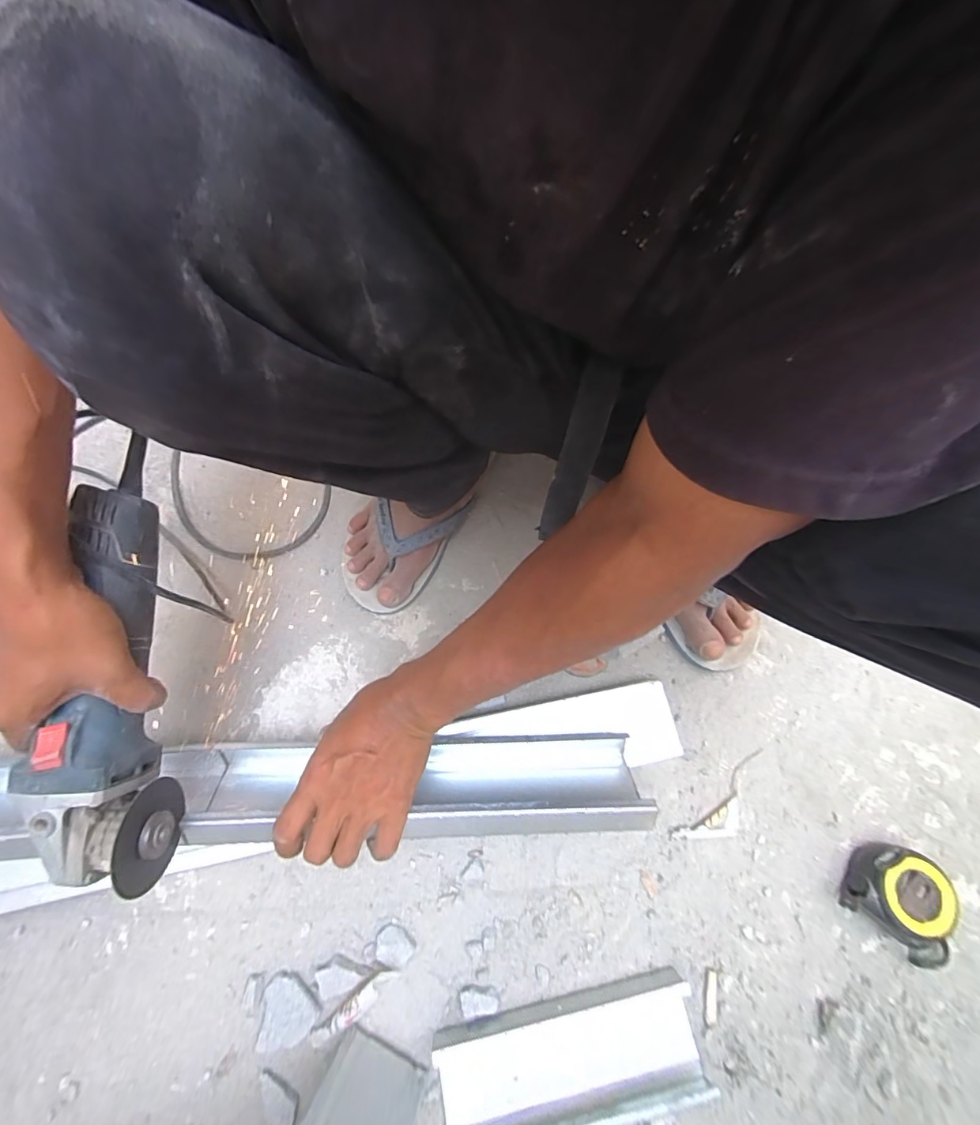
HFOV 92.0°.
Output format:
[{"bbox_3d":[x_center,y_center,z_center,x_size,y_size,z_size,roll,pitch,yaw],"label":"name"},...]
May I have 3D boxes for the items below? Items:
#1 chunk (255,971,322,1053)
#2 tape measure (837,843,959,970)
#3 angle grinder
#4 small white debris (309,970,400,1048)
[{"bbox_3d":[-0.177,0.385,0.402,0.048,0.008,0.049,35,73,11],"label":"chunk"},{"bbox_3d":[0.375,0.305,0.422,0.089,0.044,0.074,37,74,12],"label":"tape measure"},{"bbox_3d":[-0.269,0.070,0.343,0.074,0.072,0.304,-1,83,-1],"label":"angle grinder"},{"bbox_3d":[-0.116,0.375,0.398,0.089,0.020,0.017,-44,76,1],"label":"small white debris"}]

